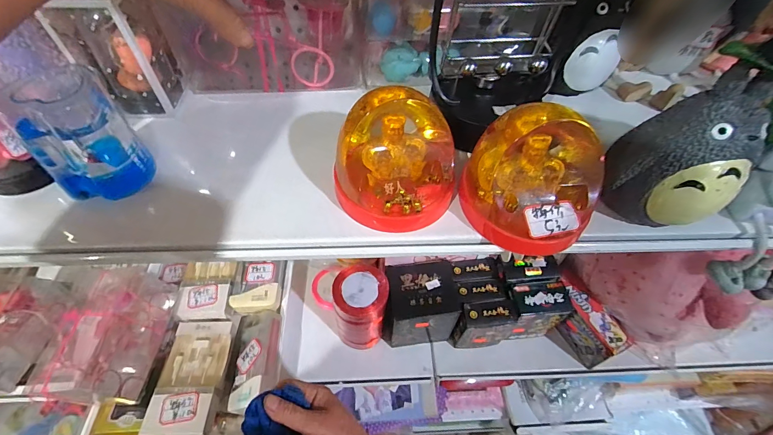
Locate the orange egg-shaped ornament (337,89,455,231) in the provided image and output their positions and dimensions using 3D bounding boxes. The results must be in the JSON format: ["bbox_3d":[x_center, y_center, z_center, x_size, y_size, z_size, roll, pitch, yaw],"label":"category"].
[{"bbox_3d":[0.009,-0.043,0.262,0.084,0.068,0.079,18,53,12],"label":"orange egg-shaped ornament"}]

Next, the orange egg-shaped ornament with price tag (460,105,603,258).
[{"bbox_3d":[0.103,-0.026,0.246,0.090,0.074,0.071,12,52,7],"label":"orange egg-shaped ornament with price tag"}]

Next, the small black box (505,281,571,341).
[{"bbox_3d":[0.239,0.160,0.588,0.089,0.122,0.052,-4,52,-5],"label":"small black box"}]

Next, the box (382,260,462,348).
[{"bbox_3d":[0.052,0.147,0.586,0.113,0.126,0.093,-4,52,-5],"label":"box"}]

